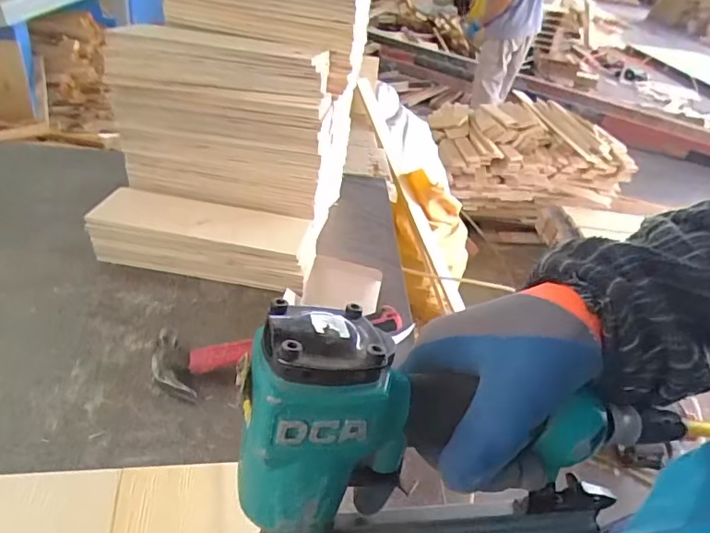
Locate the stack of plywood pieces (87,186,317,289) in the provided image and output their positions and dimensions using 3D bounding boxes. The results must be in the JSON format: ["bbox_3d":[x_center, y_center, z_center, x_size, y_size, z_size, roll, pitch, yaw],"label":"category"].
[{"bbox_3d":[-0.250,-0.052,0.875,0.353,0.085,0.128,10,35,3],"label":"stack of plywood pieces"}]

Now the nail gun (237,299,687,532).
[{"bbox_3d":[0.057,0.091,0.275,0.227,0.160,0.052,-3,36,-15],"label":"nail gun"}]

